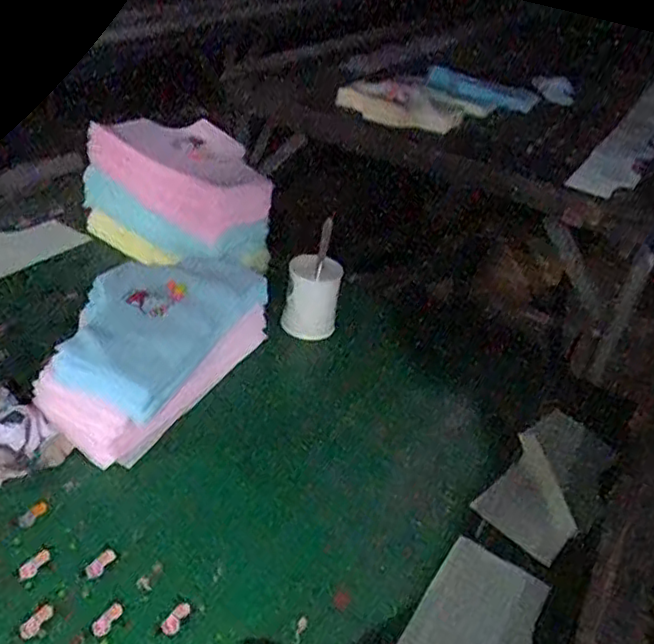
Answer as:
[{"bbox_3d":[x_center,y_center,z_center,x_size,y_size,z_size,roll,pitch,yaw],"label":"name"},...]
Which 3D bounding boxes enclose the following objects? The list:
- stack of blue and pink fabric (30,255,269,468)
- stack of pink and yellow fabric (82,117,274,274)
[{"bbox_3d":[-0.218,0.019,0.872,0.177,0.116,0.356,19,36,16],"label":"stack of blue and pink fabric"},{"bbox_3d":[-0.238,-0.218,1.118,0.351,0.179,0.170,28,39,23],"label":"stack of pink and yellow fabric"}]

